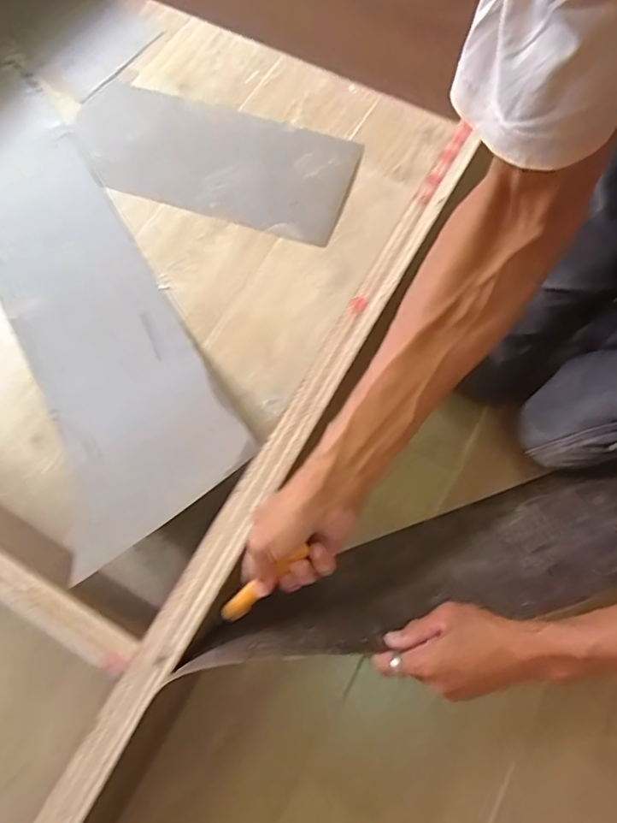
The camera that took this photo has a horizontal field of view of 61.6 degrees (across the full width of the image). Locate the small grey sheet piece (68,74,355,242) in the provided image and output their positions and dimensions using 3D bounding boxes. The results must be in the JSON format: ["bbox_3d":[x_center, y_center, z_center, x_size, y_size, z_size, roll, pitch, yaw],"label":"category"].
[{"bbox_3d":[-0.174,-0.452,0.917,0.508,0.009,0.237,15,73,4],"label":"small grey sheet piece"}]

